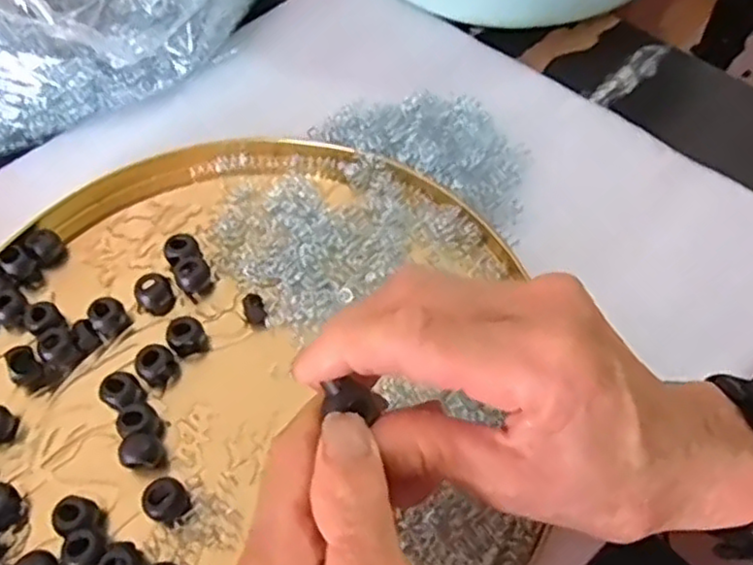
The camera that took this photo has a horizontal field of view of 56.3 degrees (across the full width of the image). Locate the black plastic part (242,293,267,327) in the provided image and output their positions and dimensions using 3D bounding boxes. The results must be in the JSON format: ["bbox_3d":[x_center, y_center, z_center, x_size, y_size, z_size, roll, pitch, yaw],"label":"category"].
[{"bbox_3d":[-0.060,0.013,0.346,0.010,0.005,0.018,-16,60,-7],"label":"black plastic part"}]

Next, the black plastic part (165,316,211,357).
[{"bbox_3d":[-0.091,0.026,0.336,0.017,0.012,0.016,-1,59,2],"label":"black plastic part"}]

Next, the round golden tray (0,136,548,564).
[{"bbox_3d":[-0.079,0.047,0.320,0.272,0.013,0.287,-2,59,1],"label":"round golden tray"}]

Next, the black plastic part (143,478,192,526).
[{"bbox_3d":[-0.089,0.092,0.296,0.017,0.012,0.015,-36,64,-18],"label":"black plastic part"}]

